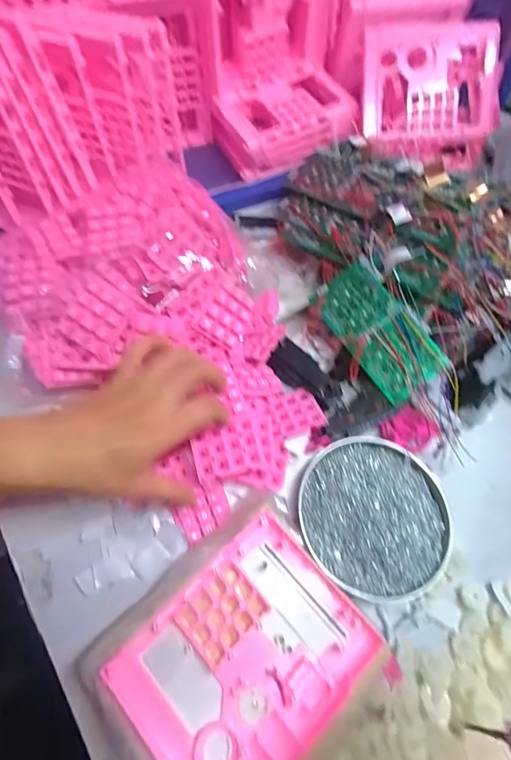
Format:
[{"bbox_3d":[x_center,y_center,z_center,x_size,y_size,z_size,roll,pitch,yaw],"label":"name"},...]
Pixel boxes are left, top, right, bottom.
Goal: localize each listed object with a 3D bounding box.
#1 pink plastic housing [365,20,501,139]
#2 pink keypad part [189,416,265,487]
[{"bbox_3d":[0.221,-0.366,0.506,0.183,0.041,0.128,-4,104,-7],"label":"pink plastic housing"},{"bbox_3d":[-0.026,0.061,0.359,0.058,0.006,0.047,-15,64,-8],"label":"pink keypad part"}]

